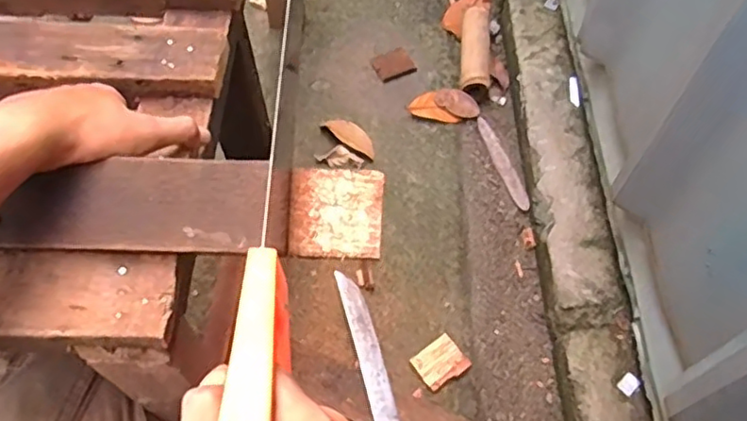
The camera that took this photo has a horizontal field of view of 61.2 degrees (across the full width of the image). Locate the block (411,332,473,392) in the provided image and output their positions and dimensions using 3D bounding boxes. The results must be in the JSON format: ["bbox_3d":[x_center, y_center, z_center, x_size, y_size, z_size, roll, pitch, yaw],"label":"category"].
[{"bbox_3d":[0.087,0.199,0.825,0.062,0.017,0.054,-31,64,-18],"label":"block"}]

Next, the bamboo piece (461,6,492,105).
[{"bbox_3d":[0.183,-0.282,1.116,0.052,0.047,0.196,5,59,2],"label":"bamboo piece"}]

